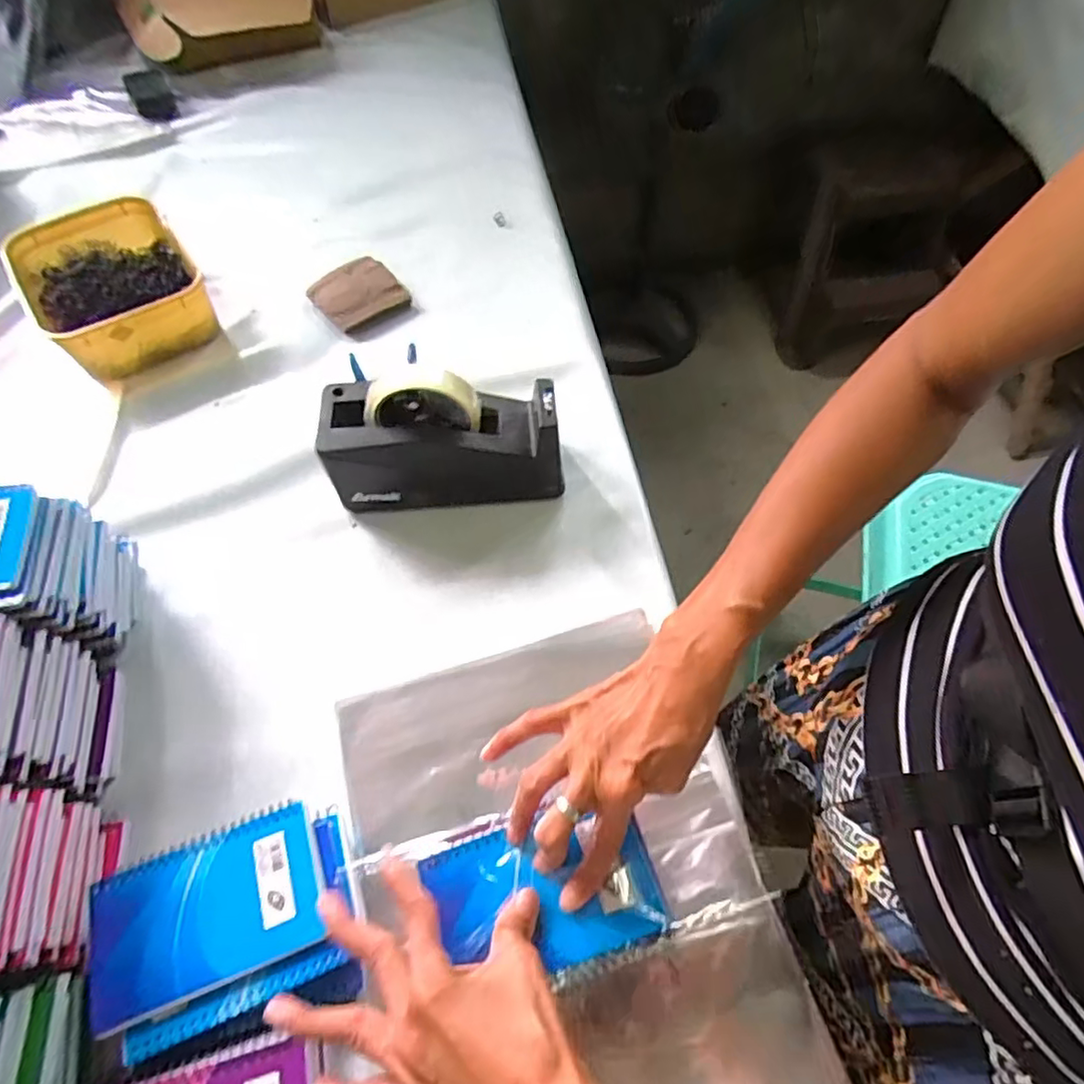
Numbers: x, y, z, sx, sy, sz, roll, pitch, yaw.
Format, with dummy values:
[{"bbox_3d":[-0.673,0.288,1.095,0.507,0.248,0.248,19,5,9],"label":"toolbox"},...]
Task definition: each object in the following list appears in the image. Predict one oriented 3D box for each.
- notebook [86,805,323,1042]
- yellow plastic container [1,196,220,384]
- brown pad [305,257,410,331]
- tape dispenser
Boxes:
[{"bbox_3d":[-0.205,0.225,0.381,0.133,0.007,0.086,-20,62,-13],"label":"notebook"},{"bbox_3d":[-0.473,-0.284,0.681,0.155,0.062,0.223,-32,65,-18],"label":"yellow plastic container"},{"bbox_3d":[-0.208,-0.282,0.700,0.089,0.019,0.087,-37,67,-21],"label":"brown pad"},{"bbox_3d":[-0.084,-0.090,0.539,0.197,0.118,0.075,-5,60,-4],"label":"tape dispenser"}]

